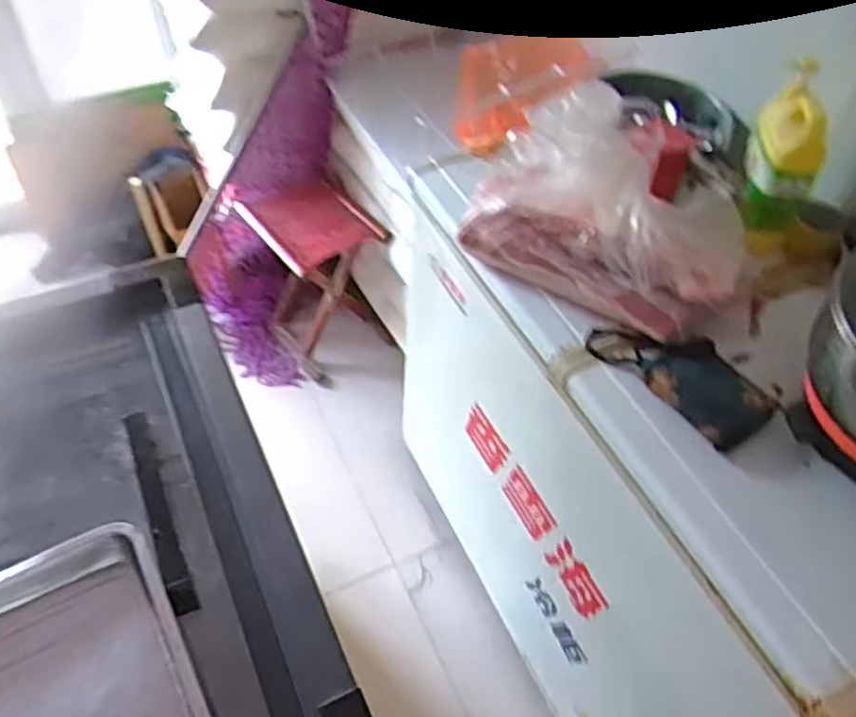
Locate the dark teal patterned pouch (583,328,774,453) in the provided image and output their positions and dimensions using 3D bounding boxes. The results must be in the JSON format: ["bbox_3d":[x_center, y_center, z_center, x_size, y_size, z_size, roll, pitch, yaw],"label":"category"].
[{"bbox_3d":[0.319,0.015,0.913,0.097,0.021,0.227,-45,59,-4],"label":"dark teal patterned pouch"}]

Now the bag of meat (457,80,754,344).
[{"bbox_3d":[0.240,-0.207,0.976,0.396,0.188,0.189,28,53,21],"label":"bag of meat"}]

